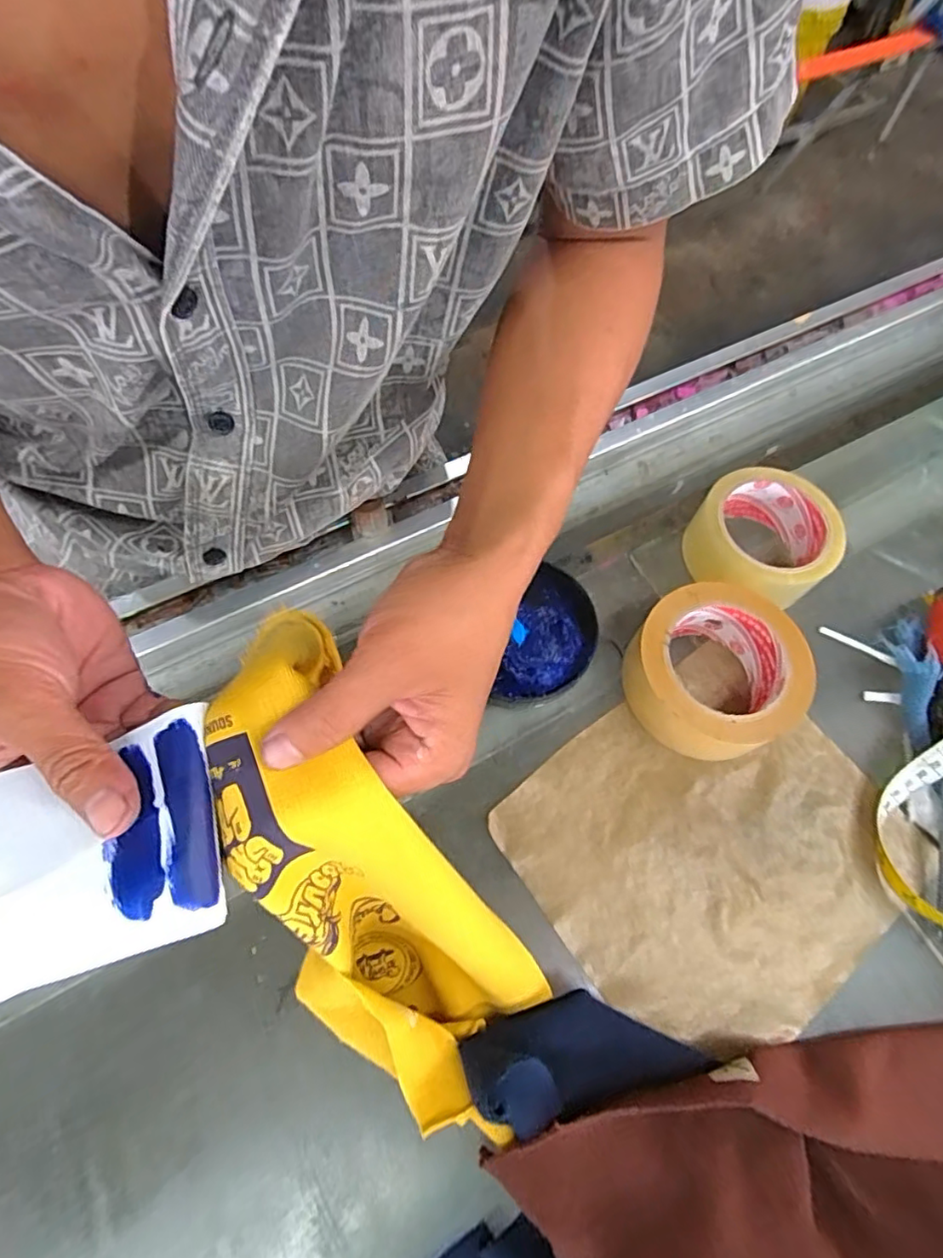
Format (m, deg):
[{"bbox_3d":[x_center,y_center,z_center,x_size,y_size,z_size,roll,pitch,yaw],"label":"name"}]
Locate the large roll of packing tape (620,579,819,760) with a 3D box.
[{"bbox_3d":[0.165,0.030,0.404,0.111,0.053,0.110,1,65,-2],"label":"large roll of packing tape"}]

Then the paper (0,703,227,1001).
[{"bbox_3d":[-0.145,0.083,0.208,0.108,0.014,0.076,-18,67,-11],"label":"paper"}]

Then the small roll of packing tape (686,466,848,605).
[{"bbox_3d":[0.221,-0.066,0.448,0.091,0.055,0.100,1,65,-2],"label":"small roll of packing tape"}]

